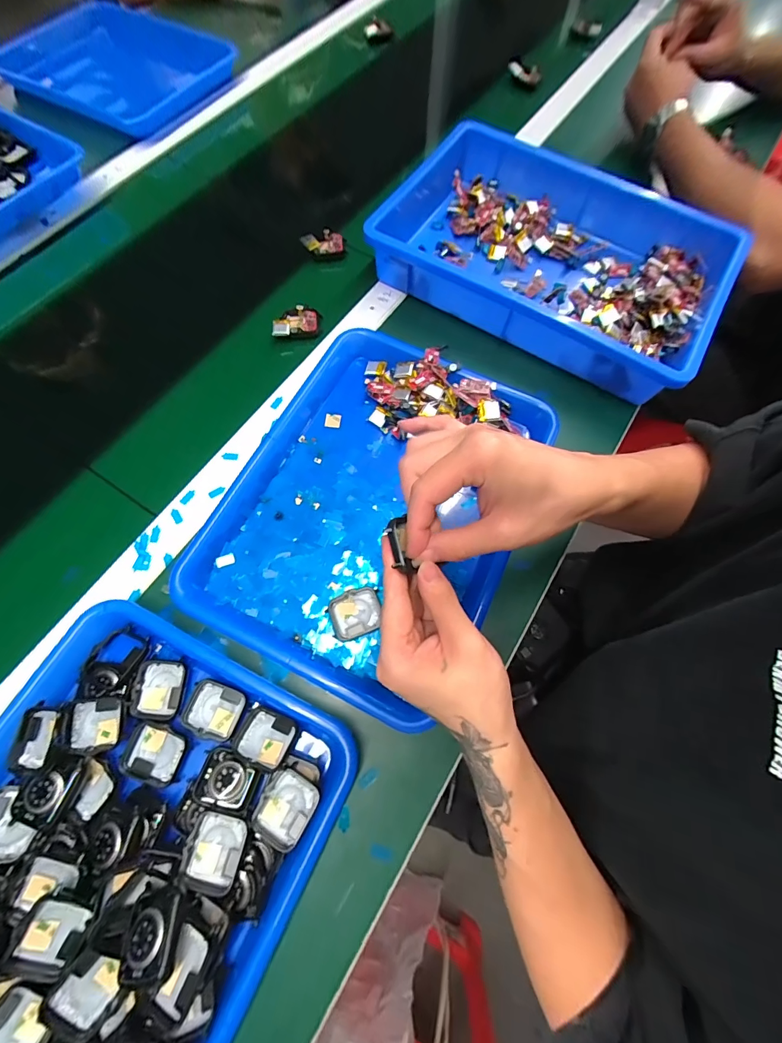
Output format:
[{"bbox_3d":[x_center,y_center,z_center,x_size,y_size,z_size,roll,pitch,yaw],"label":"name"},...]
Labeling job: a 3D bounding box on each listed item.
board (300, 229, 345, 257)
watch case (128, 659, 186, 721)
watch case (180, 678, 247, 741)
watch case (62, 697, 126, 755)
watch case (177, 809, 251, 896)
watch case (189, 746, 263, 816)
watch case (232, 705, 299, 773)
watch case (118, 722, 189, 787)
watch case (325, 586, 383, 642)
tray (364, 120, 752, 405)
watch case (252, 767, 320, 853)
[{"bbox_3d":[-0.087,-0.358,0.496,0.052,0.018,0.027,-4,71,-3],"label":"board"},{"bbox_3d":[-0.184,0.132,0.306,0.036,0.011,0.042,4,71,-1],"label":"watch case"},{"bbox_3d":[-0.139,0.147,0.304,0.043,0.009,0.036,16,71,4],"label":"watch case"},{"bbox_3d":[-0.220,0.152,0.289,0.038,0.012,0.037,0,71,-2],"label":"watch case"},{"bbox_3d":[-0.118,0.220,0.260,0.037,0.012,0.040,16,71,3],"label":"watch case"},{"bbox_3d":[-0.118,0.187,0.279,0.041,0.008,0.033,15,71,3],"label":"watch case"},{"bbox_3d":[-0.097,0.167,0.298,0.042,0.010,0.036,17,51,15],"label":"watch case"},{"bbox_3d":[-0.178,0.173,0.291,0.042,0.009,0.037,16,71,4],"label":"watch case"},{"bbox_3d":[-0.030,0.079,0.332,0.046,0.005,0.038,-21,73,-9],"label":"watch case"},{"bbox_3d":[0.181,-0.323,0.464,0.393,0.065,0.259,31,72,8],"label":"tray"},{"bbox_3d":[-0.075,0.204,0.277,0.037,0.012,0.040,29,72,8],"label":"watch case"}]

